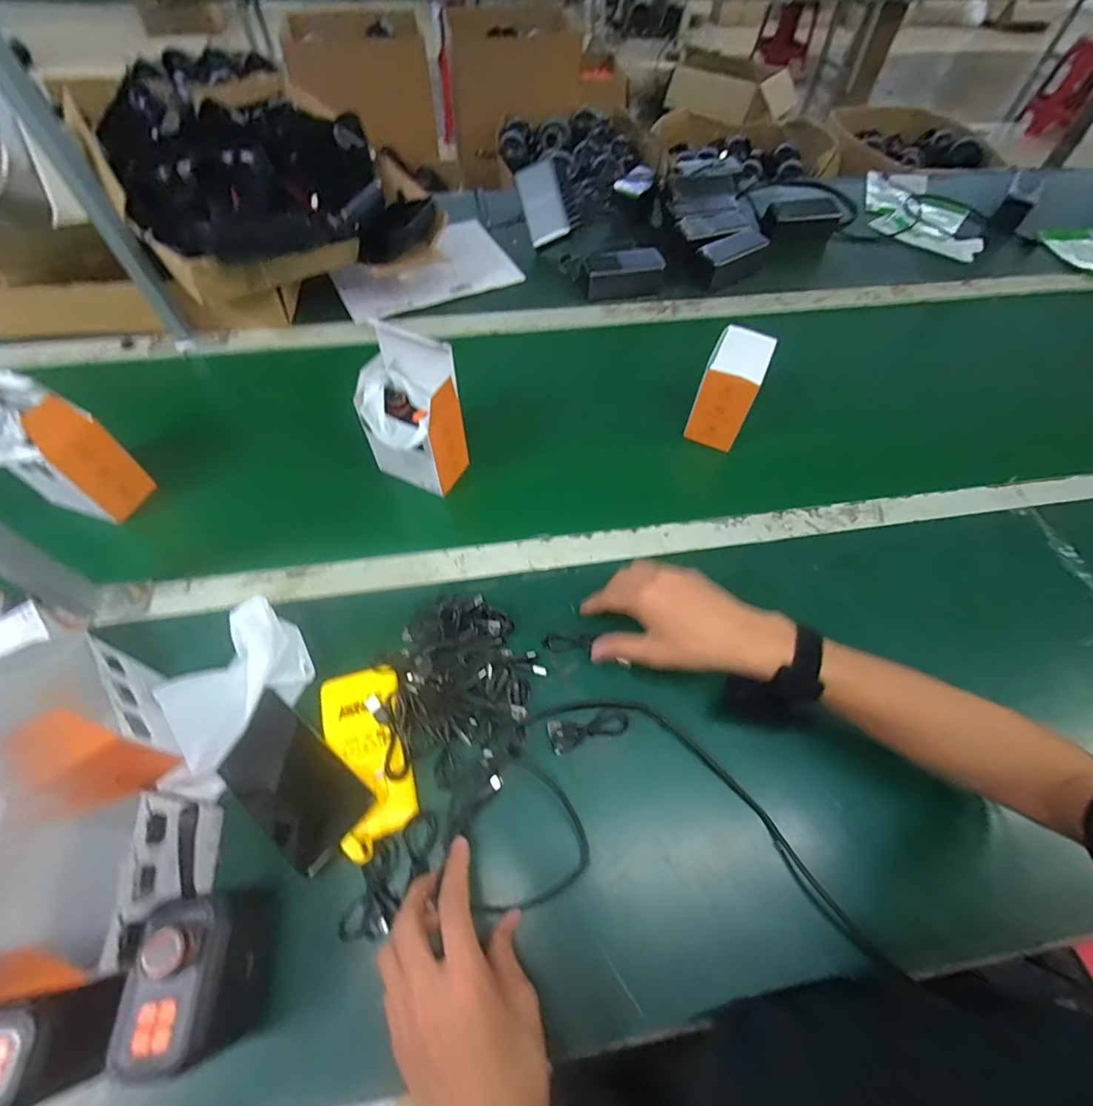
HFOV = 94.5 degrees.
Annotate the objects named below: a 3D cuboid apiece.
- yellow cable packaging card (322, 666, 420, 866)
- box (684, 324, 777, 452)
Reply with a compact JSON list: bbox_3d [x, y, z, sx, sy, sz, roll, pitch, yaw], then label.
[{"bbox_3d":[-0.155,0.177,0.444,0.064,0.021,0.154,-16,59,-10],"label":"yellow cable packaging card"},{"bbox_3d":[0.238,-0.215,0.656,0.065,0.105,0.099,22,60,14],"label":"box"}]

